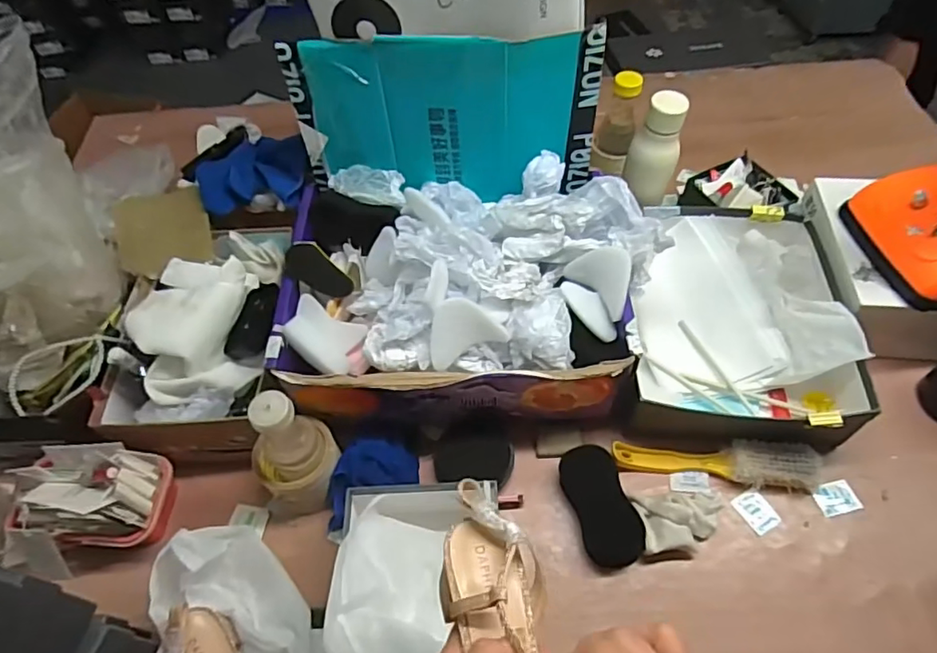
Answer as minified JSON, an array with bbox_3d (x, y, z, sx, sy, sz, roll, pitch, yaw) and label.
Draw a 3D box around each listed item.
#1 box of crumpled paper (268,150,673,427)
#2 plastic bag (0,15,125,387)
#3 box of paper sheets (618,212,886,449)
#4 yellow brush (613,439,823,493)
[{"bbox_3d":[-0.003,-0.048,0.688,0.420,0.153,0.281,-2,55,2],"label":"box of crumpled paper"},{"bbox_3d":[-0.533,-0.139,0.655,0.163,0.199,0.382,-4,95,0],"label":"plastic bag"},{"bbox_3d":[0.332,-0.009,0.727,0.253,0.114,0.314,7,56,8],"label":"box of paper sheets"},{"bbox_3d":[0.284,0.157,0.660,0.224,0.034,0.051,4,56,6],"label":"yellow brush"}]

